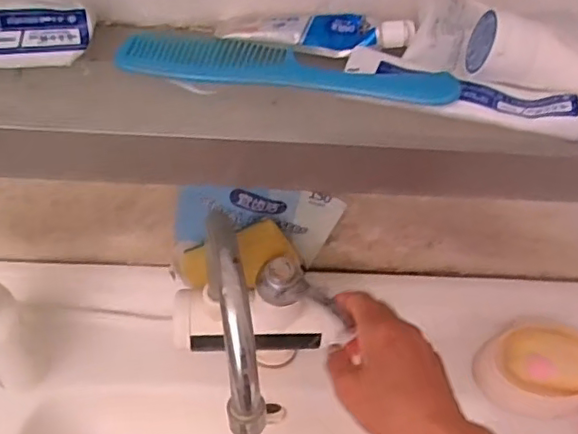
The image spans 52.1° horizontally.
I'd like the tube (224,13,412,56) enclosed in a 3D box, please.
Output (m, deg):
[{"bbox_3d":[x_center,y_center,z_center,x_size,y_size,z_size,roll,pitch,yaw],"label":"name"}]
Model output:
[{"bbox_3d":[0.021,-0.123,0.391,0.117,0.016,0.031,-3,51,-7],"label":"tube"}]

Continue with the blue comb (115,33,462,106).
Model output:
[{"bbox_3d":[-0.003,-0.093,0.364,0.206,0.014,0.041,10,51,3],"label":"blue comb"}]

